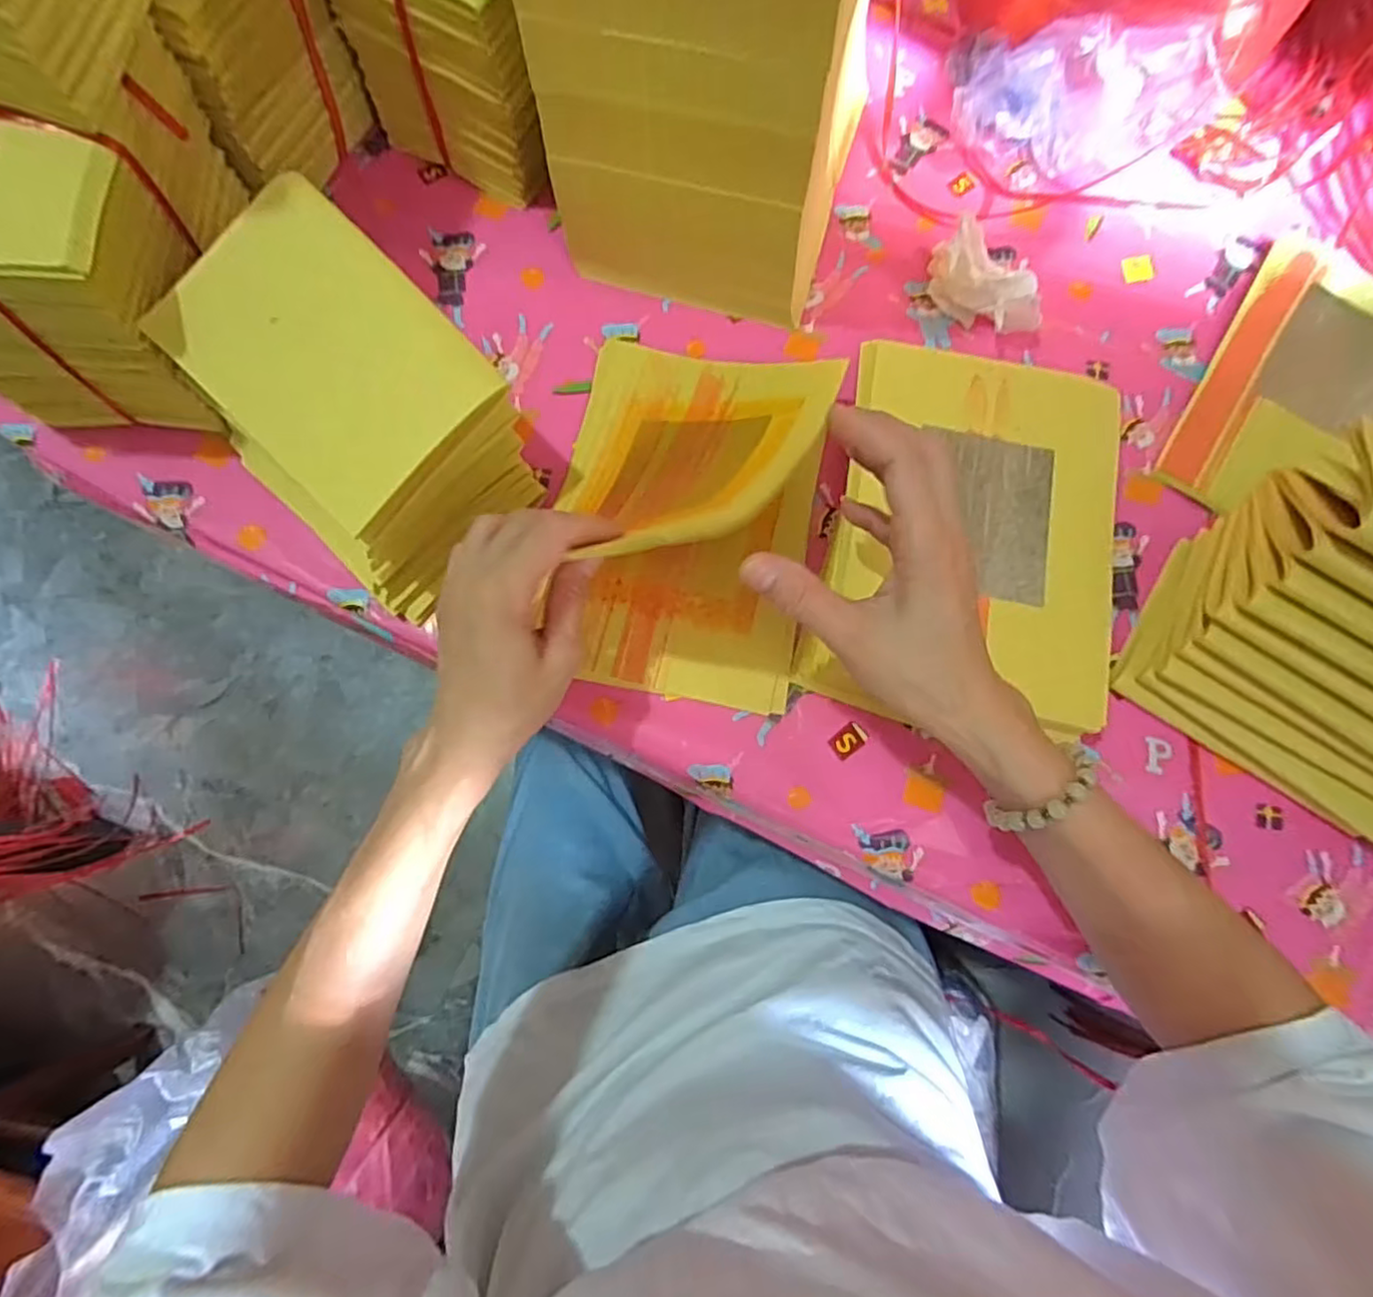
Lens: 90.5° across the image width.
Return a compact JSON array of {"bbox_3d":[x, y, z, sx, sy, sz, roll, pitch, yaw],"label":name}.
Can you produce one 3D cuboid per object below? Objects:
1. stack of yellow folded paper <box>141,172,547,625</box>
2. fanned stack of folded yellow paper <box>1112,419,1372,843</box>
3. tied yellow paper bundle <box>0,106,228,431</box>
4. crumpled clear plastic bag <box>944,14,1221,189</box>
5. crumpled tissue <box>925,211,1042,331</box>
[{"bbox_3d":[-0.193,-0.134,0.397,0.178,0.114,0.133,42,79,8],"label":"stack of yellow folded paper"},{"bbox_3d":[0.380,-0.003,0.374,0.172,0.128,0.152,36,78,6],"label":"fanned stack of folded yellow paper"},{"bbox_3d":[-0.345,-0.202,0.380,0.123,0.137,0.089,2,77,-1],"label":"tied yellow paper bundle"},{"bbox_3d":[0.285,-0.406,0.493,0.188,0.071,0.110,23,77,4],"label":"crumpled clear plastic bag"},{"bbox_3d":[0.213,-0.258,0.477,0.071,0.041,0.078,5,77,-1],"label":"crumpled tissue"}]

